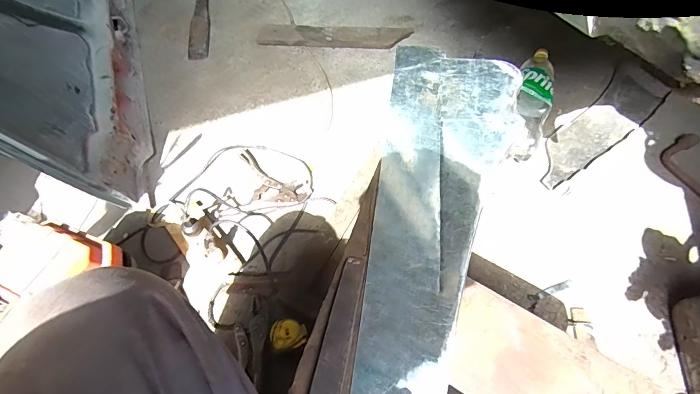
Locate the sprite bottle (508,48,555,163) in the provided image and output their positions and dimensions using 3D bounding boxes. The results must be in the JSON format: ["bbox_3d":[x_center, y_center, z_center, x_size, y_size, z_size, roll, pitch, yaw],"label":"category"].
[{"bbox_3d":[0.428,-0.230,0.866,0.081,0.087,0.320,20,63,15],"label":"sprite bottle"}]

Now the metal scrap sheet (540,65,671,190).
[{"bbox_3d":[0.591,-0.171,0.865,0.449,0.016,0.124,-41,65,-18],"label":"metal scrap sheet"}]

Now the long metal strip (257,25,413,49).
[{"bbox_3d":[-0.045,-0.465,1.075,0.430,0.029,0.072,2,60,5],"label":"long metal strip"}]

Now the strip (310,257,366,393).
[{"bbox_3d":[-0.012,0.150,0.411,0.031,0.007,0.173,9,61,9],"label":"strip"}]

